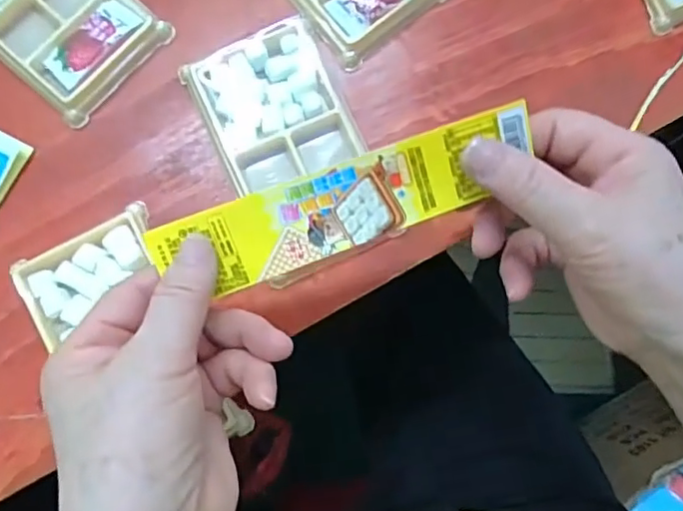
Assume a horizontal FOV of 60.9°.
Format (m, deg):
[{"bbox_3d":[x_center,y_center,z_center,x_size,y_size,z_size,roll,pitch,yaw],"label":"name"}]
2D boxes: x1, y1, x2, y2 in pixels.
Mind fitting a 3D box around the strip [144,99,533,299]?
[{"bbox_3d":[0.003,-0.021,0.251,0.162,0.007,0.038,-20,108,-1],"label":"strip"}]

